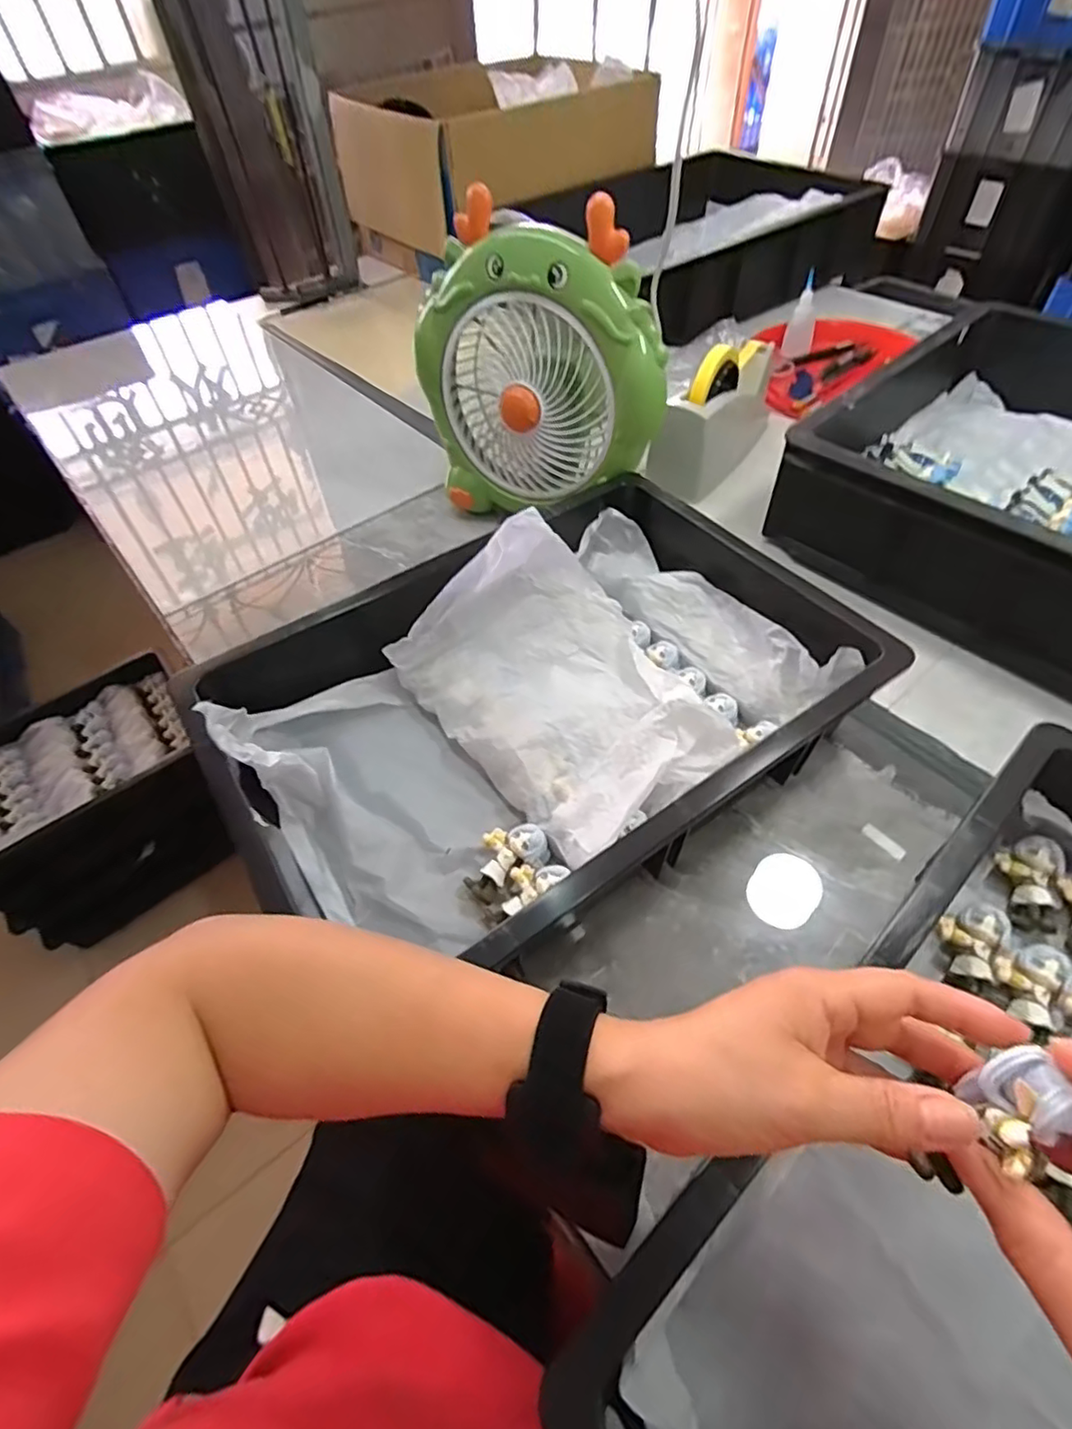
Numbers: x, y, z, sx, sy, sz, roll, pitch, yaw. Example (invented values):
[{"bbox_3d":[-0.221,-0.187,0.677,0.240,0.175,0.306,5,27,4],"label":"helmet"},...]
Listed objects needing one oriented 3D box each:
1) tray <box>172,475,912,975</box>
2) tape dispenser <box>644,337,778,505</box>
[{"bbox_3d":[0.017,-0.021,0.481,0.472,0.106,0.323,-28,56,-17],"label":"tray"},{"bbox_3d":[0.212,-0.363,0.721,0.078,0.115,0.207,27,59,23],"label":"tape dispenser"}]

